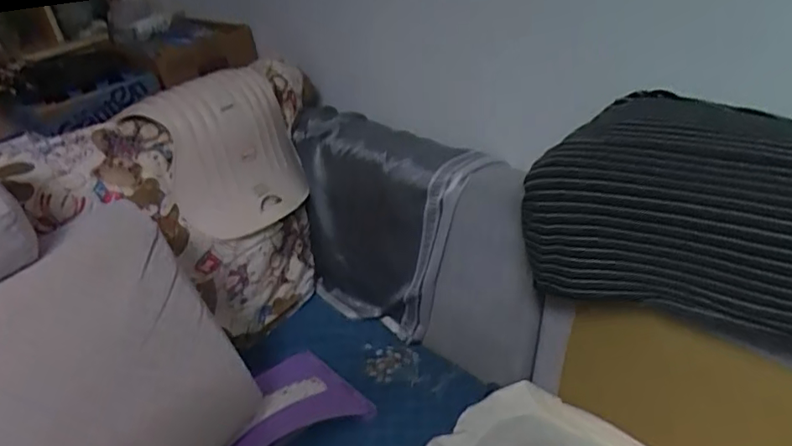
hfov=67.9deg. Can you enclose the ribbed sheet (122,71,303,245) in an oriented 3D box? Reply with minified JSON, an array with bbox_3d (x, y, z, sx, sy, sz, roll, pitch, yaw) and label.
[{"bbox_3d":[-0.339,-0.140,1.196,0.137,0.299,0.264,12,37,29],"label":"ribbed sheet"}]

